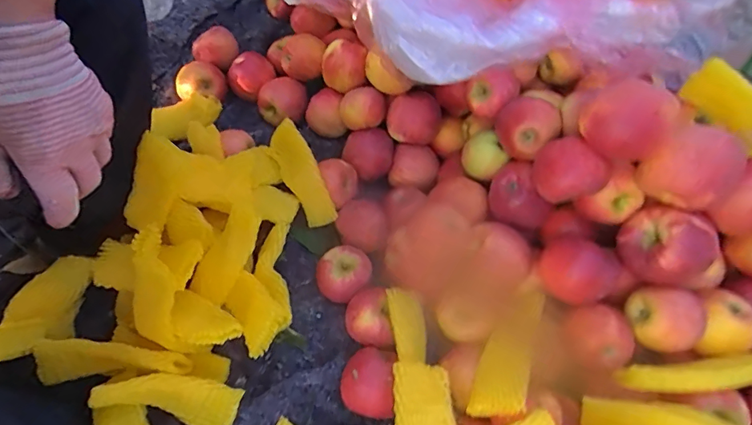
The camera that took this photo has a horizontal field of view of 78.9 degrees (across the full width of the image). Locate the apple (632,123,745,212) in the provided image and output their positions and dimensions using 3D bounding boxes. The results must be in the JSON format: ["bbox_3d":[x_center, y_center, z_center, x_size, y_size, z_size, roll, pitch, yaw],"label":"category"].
[{"bbox_3d":[0.331,-0.043,0.483,0.069,0.067,0.079,-36,69,-16],"label":"apple"}]

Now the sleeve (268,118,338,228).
[{"bbox_3d":[-0.110,-0.054,0.668,0.066,0.020,0.157,-27,91,26],"label":"sleeve"}]

